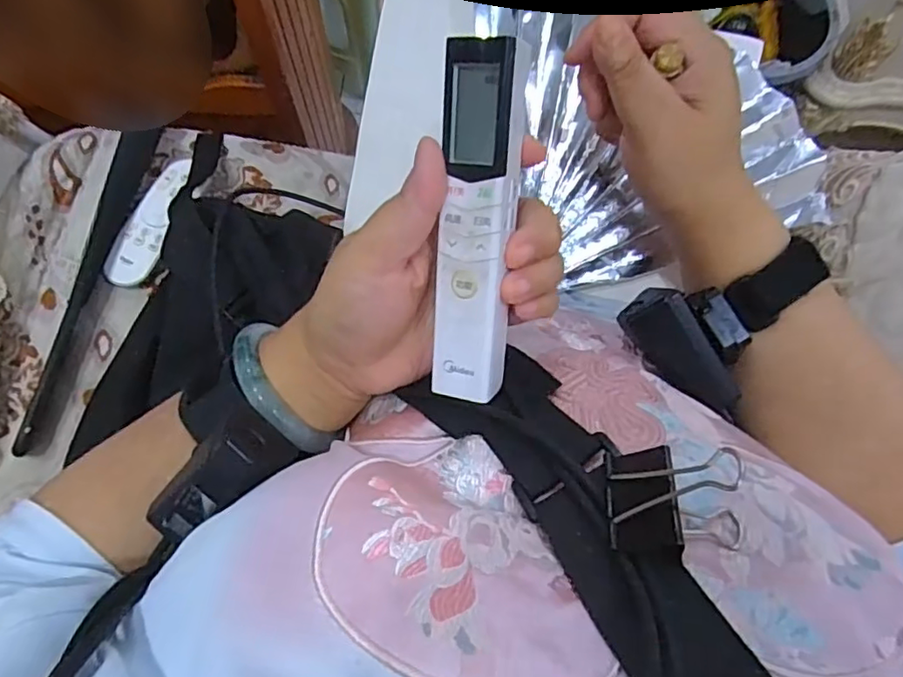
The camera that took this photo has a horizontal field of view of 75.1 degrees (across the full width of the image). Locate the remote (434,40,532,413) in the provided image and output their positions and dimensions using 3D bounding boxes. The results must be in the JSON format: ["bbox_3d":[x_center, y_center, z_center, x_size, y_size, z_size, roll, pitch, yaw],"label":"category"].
[{"bbox_3d":[0.011,-0.045,0.251,0.032,0.018,0.147,3,108,1],"label":"remote"}]

